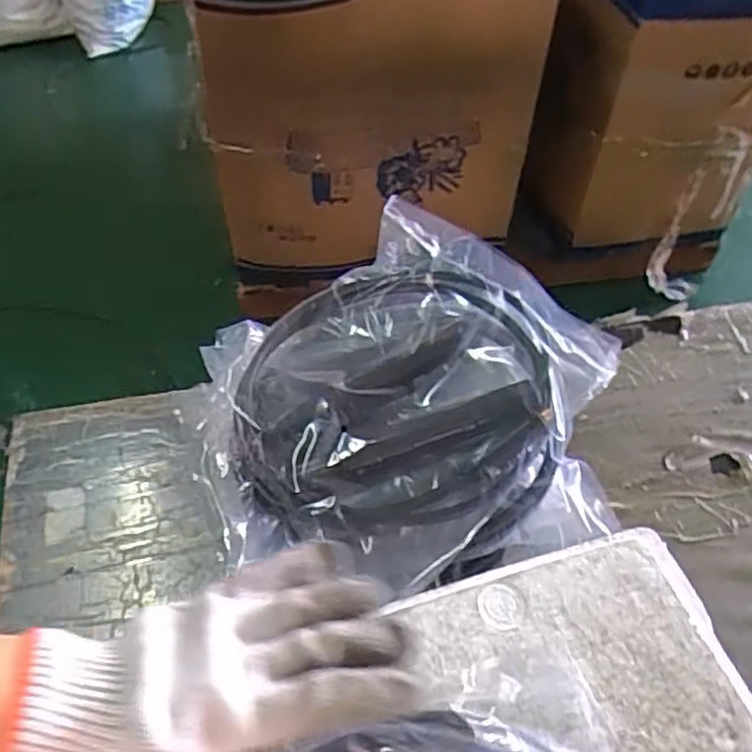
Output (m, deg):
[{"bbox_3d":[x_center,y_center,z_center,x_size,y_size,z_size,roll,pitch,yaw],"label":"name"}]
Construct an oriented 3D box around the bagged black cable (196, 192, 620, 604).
[{"bbox_3d":[0.011,0.016,0.540,0.294,0.102,0.272,-27,56,-22],"label":"bagged black cable"}]

